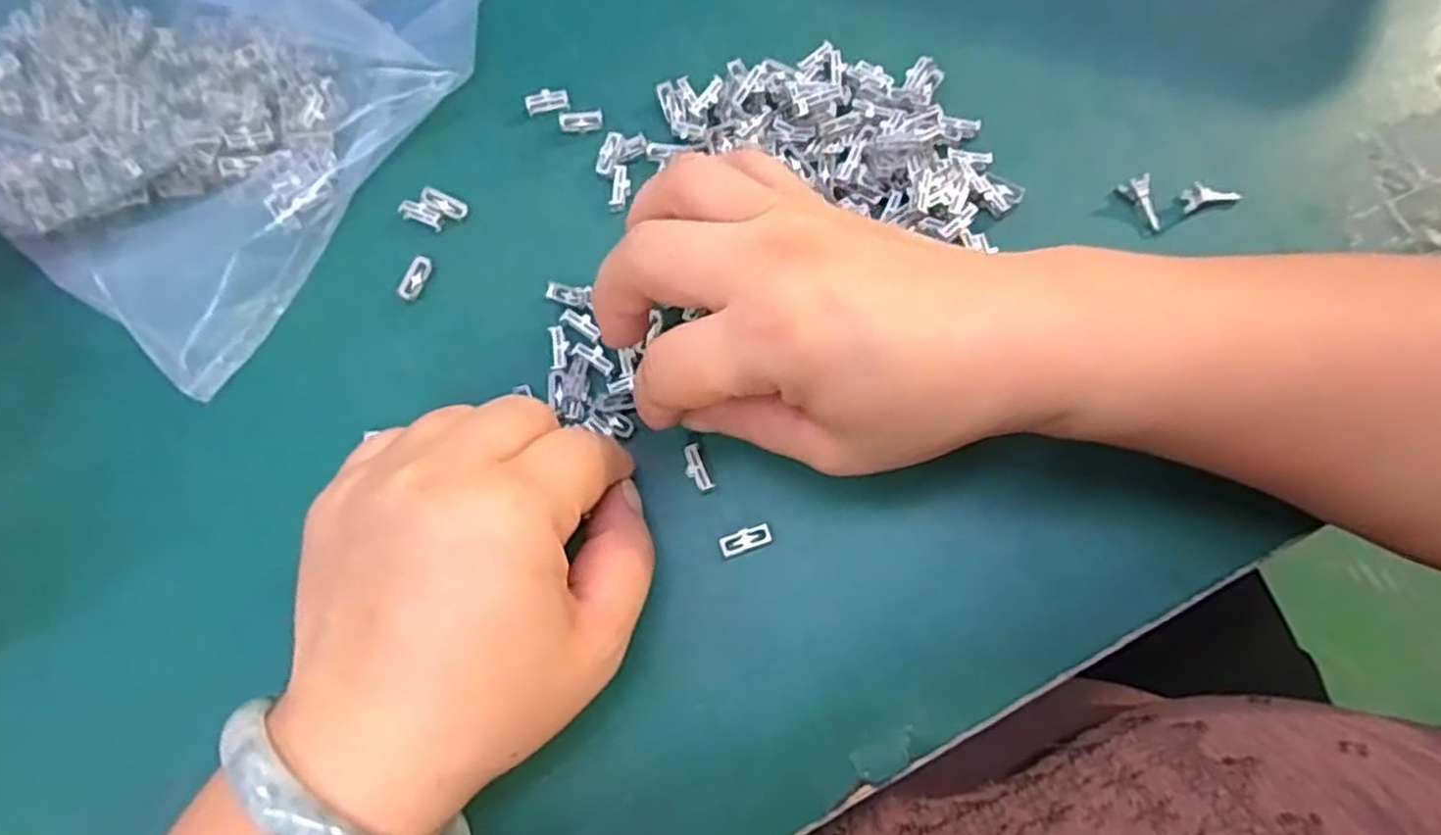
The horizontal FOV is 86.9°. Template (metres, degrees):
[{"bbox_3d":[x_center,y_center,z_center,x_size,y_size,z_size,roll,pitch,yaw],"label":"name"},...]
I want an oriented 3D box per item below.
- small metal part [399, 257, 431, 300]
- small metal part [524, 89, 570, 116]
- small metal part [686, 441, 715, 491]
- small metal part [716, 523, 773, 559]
[{"bbox_3d":[-0.113,-0.051,0.281,0.007,0.005,0.017,17,76,6],"label":"small metal part"},{"bbox_3d":[-0.068,-0.124,0.299,0.017,0.007,0.006,-10,75,-1],"label":"small metal part"},{"bbox_3d":[-0.008,0.017,0.254,0.007,0.004,0.017,-22,76,-5],"label":"small metal part"},{"bbox_3d":[0.008,0.039,0.245,0.017,0.004,0.007,-20,75,-4],"label":"small metal part"}]

